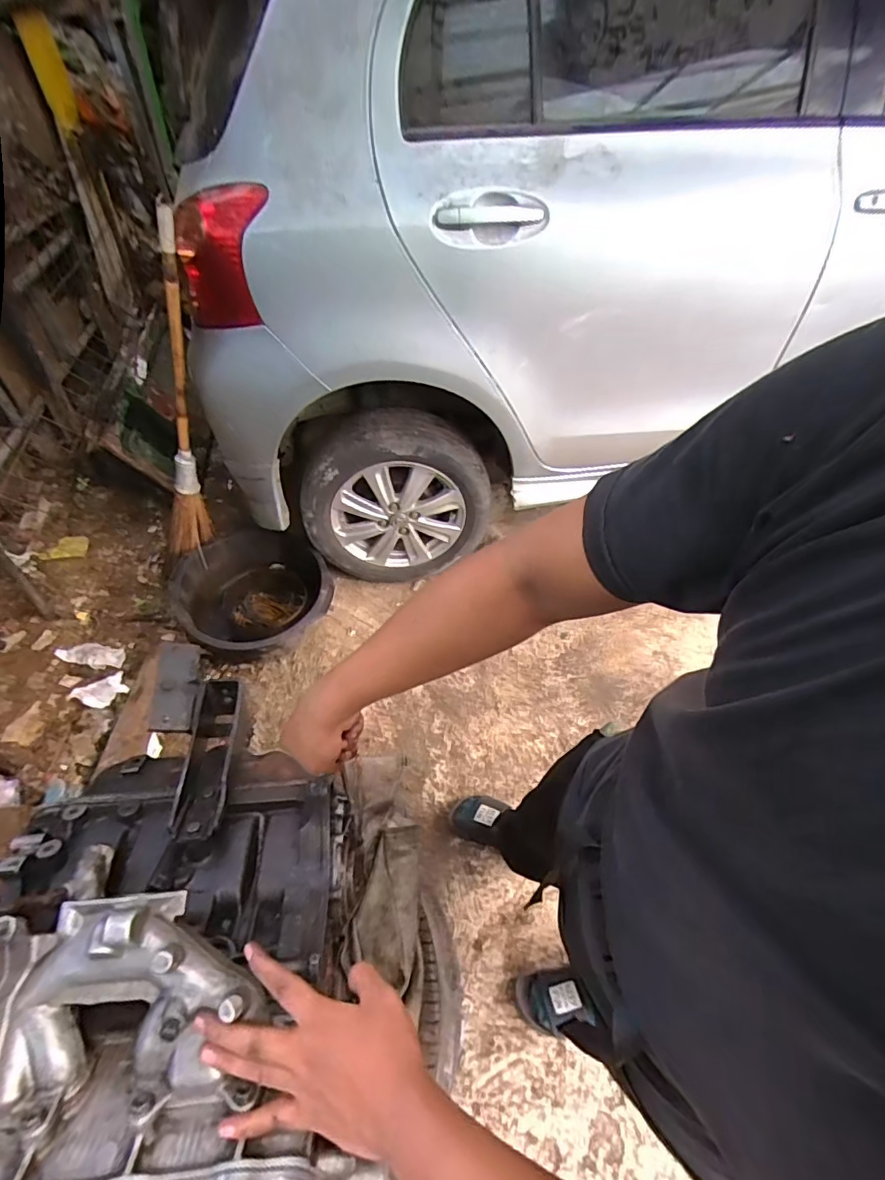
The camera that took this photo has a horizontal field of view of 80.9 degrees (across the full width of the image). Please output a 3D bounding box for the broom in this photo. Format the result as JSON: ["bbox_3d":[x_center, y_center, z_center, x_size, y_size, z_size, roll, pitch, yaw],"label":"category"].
[{"bbox_3d":[-0.678,-0.470,1.336,0.098,0.868,0.095,-23,49,-41],"label":"broom"}]

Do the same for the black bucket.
[{"bbox_3d":[-0.561,0.004,1.604,0.436,0.264,0.458,-3,51,4],"label":"black bucket"}]

